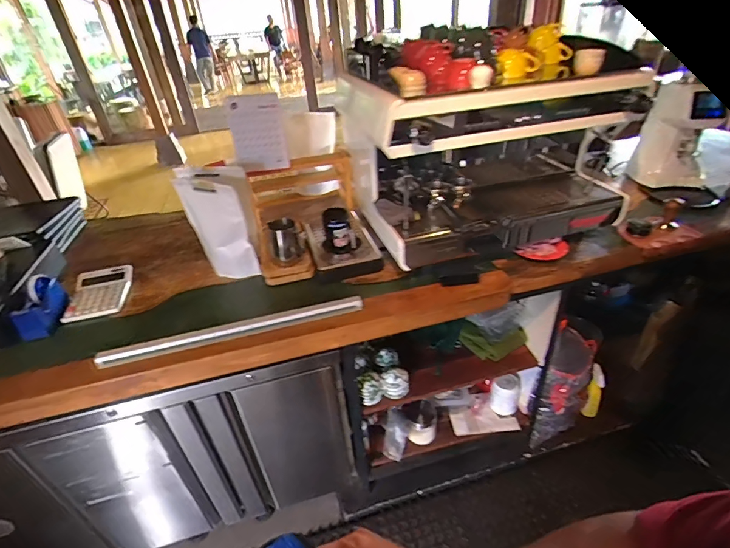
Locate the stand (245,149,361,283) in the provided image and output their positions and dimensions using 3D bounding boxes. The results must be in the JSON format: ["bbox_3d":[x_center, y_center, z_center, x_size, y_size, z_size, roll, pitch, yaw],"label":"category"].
[{"bbox_3d":[-0.182,-0.212,1.232,0.332,0.199,0.521,-12,35,-10],"label":"stand"}]

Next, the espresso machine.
[{"bbox_3d":[0.383,-0.366,1.209,0.957,0.427,0.464,-17,36,-18],"label":"espresso machine"}]

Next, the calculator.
[{"bbox_3d":[-0.713,0.044,1.063,0.143,0.032,0.196,-11,35,-9],"label":"calculator"}]

